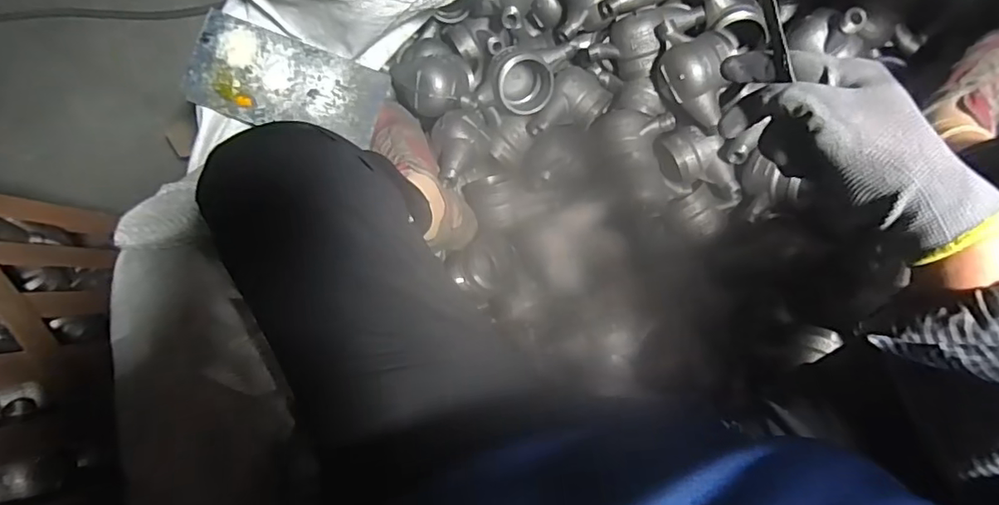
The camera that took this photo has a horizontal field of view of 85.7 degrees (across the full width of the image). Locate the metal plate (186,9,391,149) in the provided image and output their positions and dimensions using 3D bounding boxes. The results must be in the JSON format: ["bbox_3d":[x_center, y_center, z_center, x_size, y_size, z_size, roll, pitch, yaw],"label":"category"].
[{"bbox_3d":[-0.263,-0.209,0.676,0.224,0.010,0.114,18,88,-8],"label":"metal plate"}]

